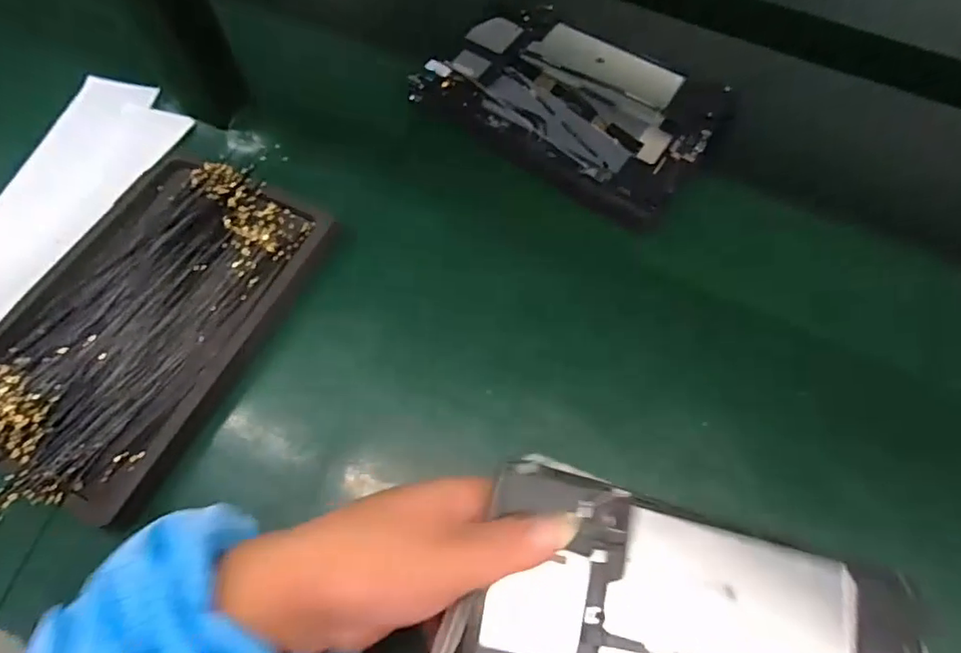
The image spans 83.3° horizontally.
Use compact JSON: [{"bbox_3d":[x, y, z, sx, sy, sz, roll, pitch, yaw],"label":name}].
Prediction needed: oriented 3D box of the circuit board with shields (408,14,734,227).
[{"bbox_3d":[0.077,-0.191,0.450,0.229,0.015,0.165,34,72,16],"label":"circuit board with shields"}]

